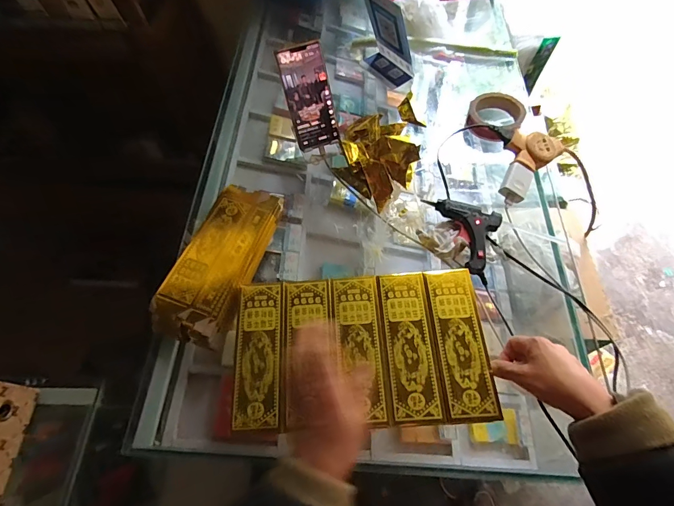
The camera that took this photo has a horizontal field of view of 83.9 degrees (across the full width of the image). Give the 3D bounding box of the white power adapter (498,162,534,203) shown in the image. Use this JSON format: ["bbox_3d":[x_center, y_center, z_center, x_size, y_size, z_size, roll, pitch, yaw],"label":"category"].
[{"bbox_3d":[0.294,-0.116,0.613,0.039,0.021,0.066,25,66,16],"label":"white power adapter"}]

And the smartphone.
[{"bbox_3d":[-0.046,-0.257,0.628,0.075,0.160,0.009,-18,31,-6],"label":"smartphone"}]

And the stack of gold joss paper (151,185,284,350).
[{"bbox_3d":[-0.182,0.007,0.590,0.116,0.032,0.265,13,63,11],"label":"stack of gold joss paper"}]

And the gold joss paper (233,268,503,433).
[{"bbox_3d":[0.030,0.119,0.486,0.317,0.008,0.189,-4,62,2],"label":"gold joss paper"}]

